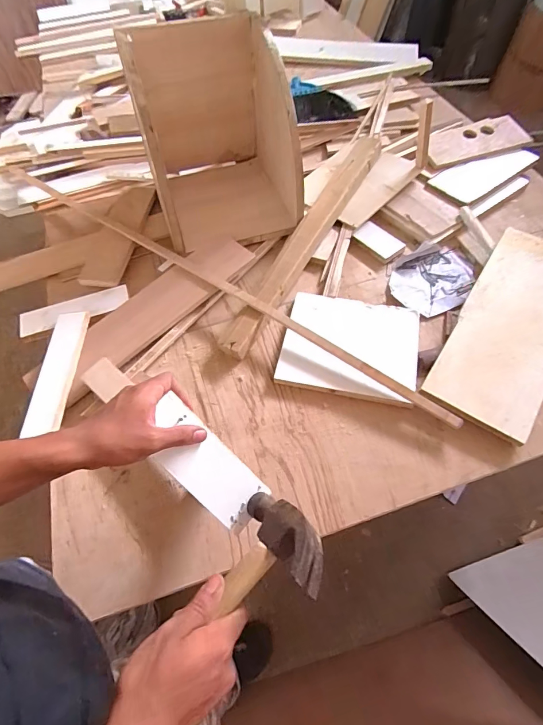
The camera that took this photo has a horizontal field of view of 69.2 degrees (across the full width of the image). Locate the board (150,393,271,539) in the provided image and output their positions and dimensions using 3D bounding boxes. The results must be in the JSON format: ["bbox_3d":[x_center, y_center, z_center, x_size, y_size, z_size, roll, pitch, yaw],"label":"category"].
[{"bbox_3d":[-0.072,0.114,0.435,0.069,0.014,0.161,-41,101,-20],"label":"board"}]

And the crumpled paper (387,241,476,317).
[{"bbox_3d":[0.328,-0.175,0.799,0.148,0.025,0.194,34,66,20],"label":"crumpled paper"}]

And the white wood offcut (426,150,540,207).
[{"bbox_3d":[0.505,-0.453,0.943,0.266,0.025,0.101,-31,63,-16],"label":"white wood offcut"}]

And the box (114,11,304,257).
[{"bbox_3d":[-0.117,-0.459,0.814,0.291,0.298,0.328,-17,60,-8],"label":"box"}]

